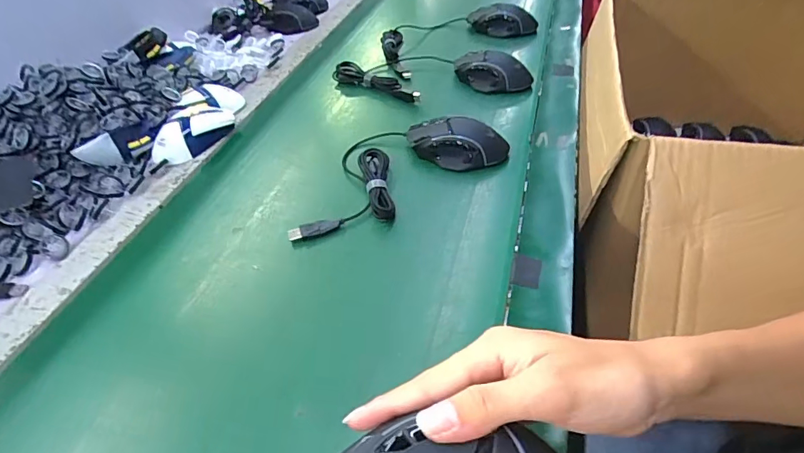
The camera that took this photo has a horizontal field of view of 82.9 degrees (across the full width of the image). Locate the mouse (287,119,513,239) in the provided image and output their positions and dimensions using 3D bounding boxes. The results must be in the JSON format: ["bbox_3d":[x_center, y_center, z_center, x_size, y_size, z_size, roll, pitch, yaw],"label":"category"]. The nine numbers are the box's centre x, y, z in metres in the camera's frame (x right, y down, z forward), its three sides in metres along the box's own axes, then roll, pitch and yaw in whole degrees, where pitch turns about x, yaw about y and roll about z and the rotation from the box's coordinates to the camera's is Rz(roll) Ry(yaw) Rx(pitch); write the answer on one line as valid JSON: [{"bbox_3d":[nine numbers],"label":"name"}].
[{"bbox_3d":[-0.023,-0.076,0.516,0.253,0.045,0.144,-27,46,-20],"label":"mouse"}]

